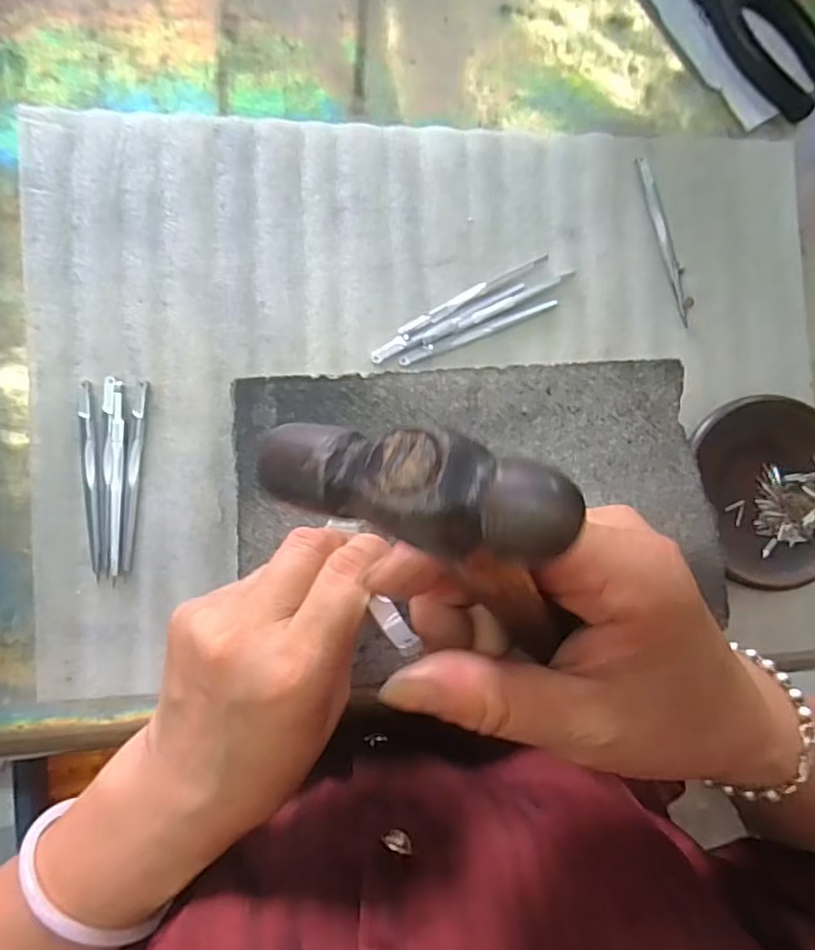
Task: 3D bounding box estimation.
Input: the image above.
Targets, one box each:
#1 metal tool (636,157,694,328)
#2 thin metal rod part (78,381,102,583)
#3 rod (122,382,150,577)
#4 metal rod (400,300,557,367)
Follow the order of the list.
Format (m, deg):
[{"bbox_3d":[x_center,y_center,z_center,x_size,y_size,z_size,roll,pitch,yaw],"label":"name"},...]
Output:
[{"bbox_3d":[0.161,-0.146,0.373,0.010,0.004,0.107,-16,88,-9],"label":"metal tool"},{"bbox_3d":[-0.171,0.002,0.324,0.007,0.004,0.105,-4,87,-8],"label":"thin metal rod part"},{"bbox_3d":[-0.149,0.001,0.327,0.006,0.004,0.103,5,86,-7],"label":"rod"},{"bbox_3d":[0.043,-0.084,0.353,0.101,0.004,0.006,-22,89,-9],"label":"metal rod"}]

